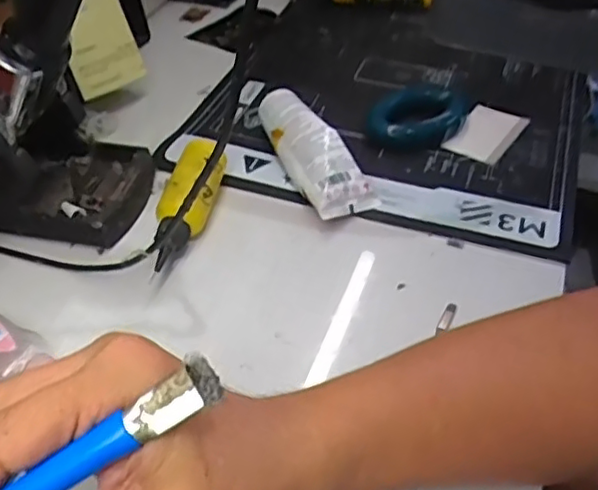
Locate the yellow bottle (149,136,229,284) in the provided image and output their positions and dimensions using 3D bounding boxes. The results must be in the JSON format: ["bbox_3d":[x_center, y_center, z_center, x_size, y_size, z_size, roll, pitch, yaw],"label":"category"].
[{"bbox_3d":[-0.082,-0.033,0.481,0.030,0.042,0.116,8,43,10],"label":"yellow bottle"}]

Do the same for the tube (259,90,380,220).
[{"bbox_3d":[0.010,-0.079,0.527,0.049,0.037,0.144,-18,45,-17],"label":"tube"}]

